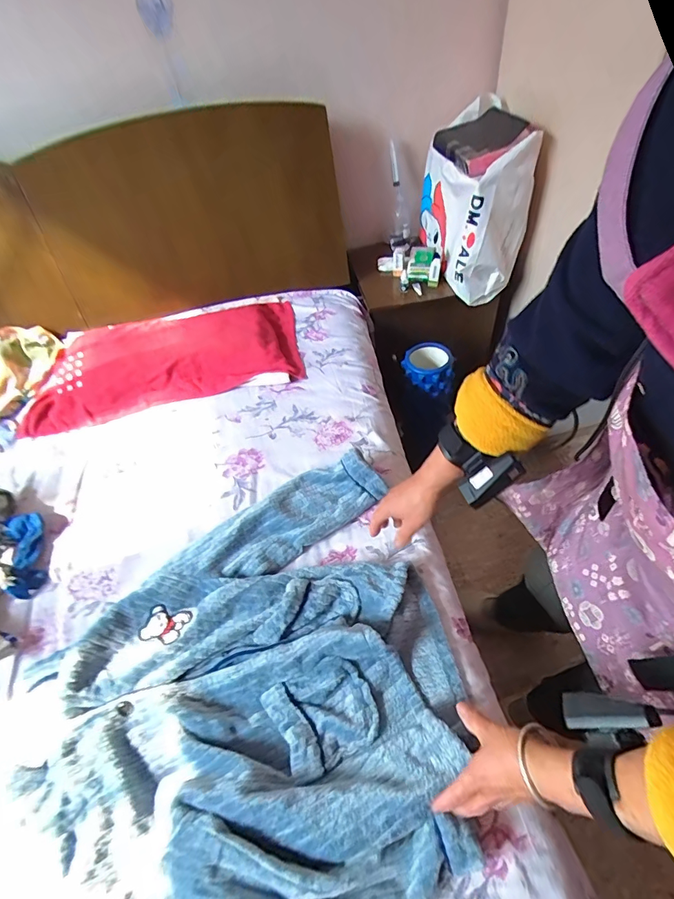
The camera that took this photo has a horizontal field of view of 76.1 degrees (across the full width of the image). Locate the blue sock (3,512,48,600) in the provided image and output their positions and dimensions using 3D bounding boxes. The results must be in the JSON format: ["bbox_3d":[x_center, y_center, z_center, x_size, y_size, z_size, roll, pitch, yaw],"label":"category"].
[{"bbox_3d":[-0.540,0.178,0.746,0.054,0.040,0.154,-20,53,-11],"label":"blue sock"}]

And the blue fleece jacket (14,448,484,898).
[{"bbox_3d":[-0.124,0.300,0.595,0.546,0.065,0.549,-16,52,-9],"label":"blue fleece jacket"}]

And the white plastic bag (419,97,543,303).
[{"bbox_3d":[0.345,-0.641,1.116,0.177,0.330,0.339,-10,52,-4],"label":"white plastic bag"}]

